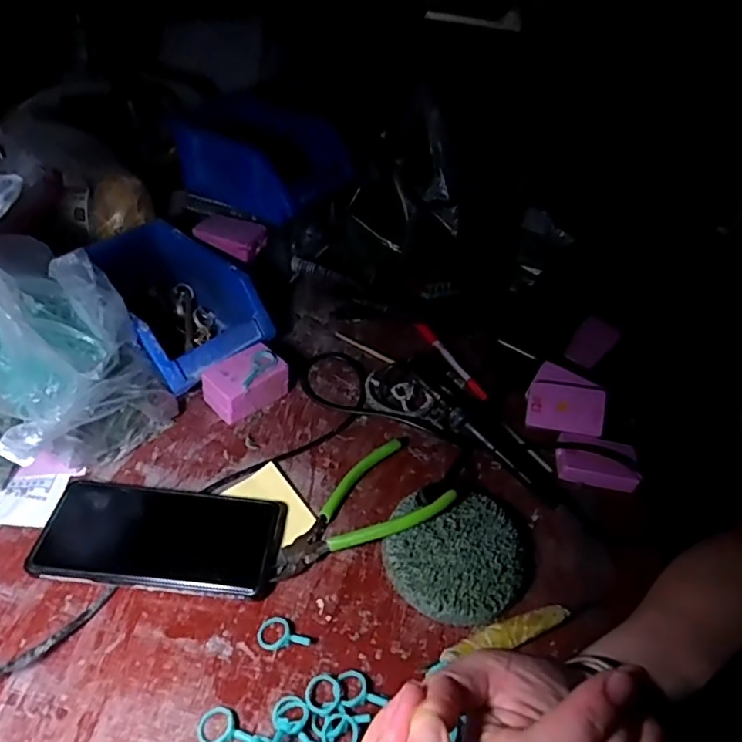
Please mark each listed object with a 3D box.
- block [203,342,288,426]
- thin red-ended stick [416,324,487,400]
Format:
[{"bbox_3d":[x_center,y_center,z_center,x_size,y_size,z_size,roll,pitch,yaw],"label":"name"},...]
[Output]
[{"bbox_3d":[-0.116,0.012,0.519,0.071,0.042,0.049,-29,54,-33],"label":"block"},{"bbox_3d":[0.085,-0.012,0.592,0.014,0.008,0.117,-16,50,-25],"label":"thin red-ended stick"}]

